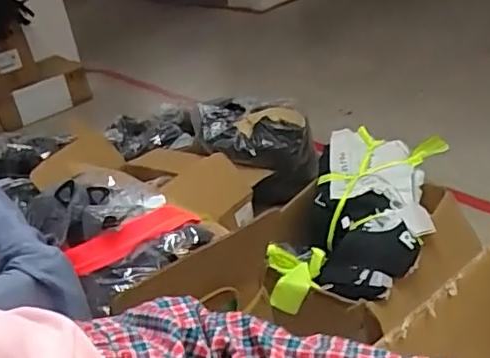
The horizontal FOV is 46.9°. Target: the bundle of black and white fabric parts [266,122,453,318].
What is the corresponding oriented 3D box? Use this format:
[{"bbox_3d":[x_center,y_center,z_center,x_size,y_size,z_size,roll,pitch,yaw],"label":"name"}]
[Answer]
[{"bbox_3d":[0.278,0.092,1.436,0.361,0.221,0.522,9,35,28],"label":"bundle of black and white fabric parts"}]

